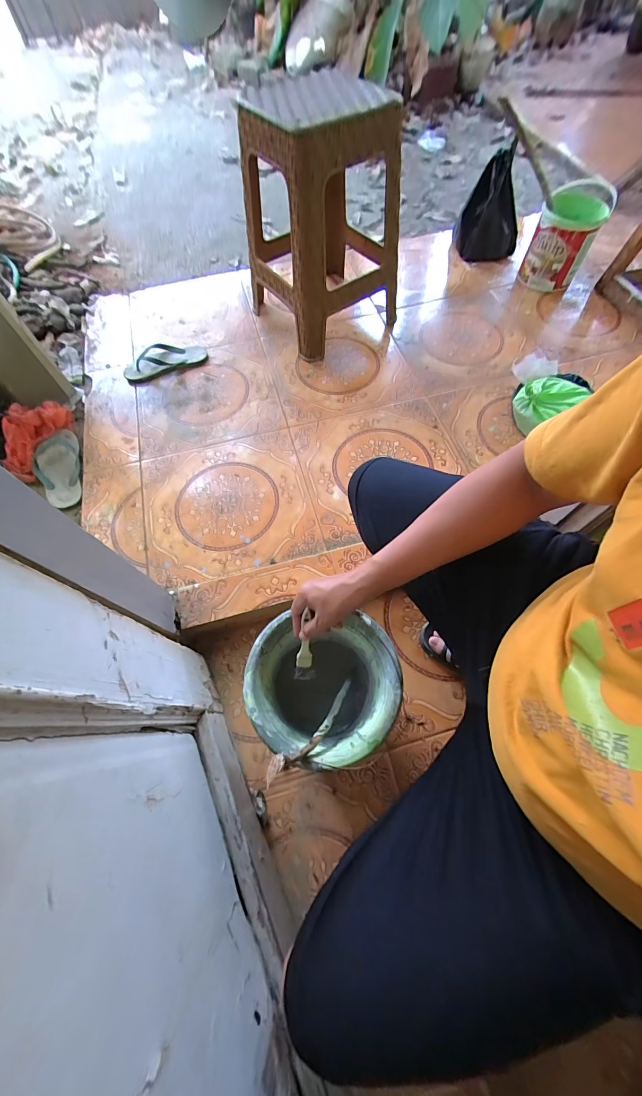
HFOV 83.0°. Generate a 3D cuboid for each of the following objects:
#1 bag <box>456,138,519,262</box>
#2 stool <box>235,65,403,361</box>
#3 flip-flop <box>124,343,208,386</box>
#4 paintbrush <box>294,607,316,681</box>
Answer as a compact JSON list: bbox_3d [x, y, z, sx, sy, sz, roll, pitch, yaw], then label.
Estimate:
[{"bbox_3d":[0.585,-1.134,1.210,0.203,0.269,0.125,-29,66,-13],"label":"bag"},{"bbox_3d":[0.006,-0.852,0.978,0.324,0.483,0.333,-29,68,-11],"label":"stool"},{"bbox_3d":[-0.480,-0.579,1.108,0.244,0.037,0.109,-27,66,-12],"label":"flip-flop"},{"bbox_3d":[-0.025,0.160,0.571,0.033,0.157,0.018,6,36,4],"label":"paintbrush"}]

